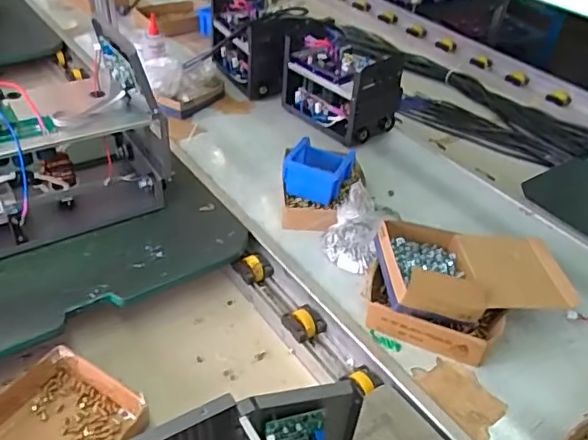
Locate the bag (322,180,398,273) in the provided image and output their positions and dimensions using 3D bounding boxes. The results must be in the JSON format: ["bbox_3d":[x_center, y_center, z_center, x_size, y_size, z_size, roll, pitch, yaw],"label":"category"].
[{"bbox_3d":[0.119,-0.001,0.987,0.109,0.106,0.161,20,41,17],"label":"bag"}]

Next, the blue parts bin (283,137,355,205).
[{"bbox_3d":[0.049,-0.098,1.066,0.115,0.063,0.130,16,40,14],"label":"blue parts bin"}]

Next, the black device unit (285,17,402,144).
[{"bbox_3d":[0.092,-0.327,1.313,0.148,0.194,0.301,-29,50,-35],"label":"black device unit"}]

